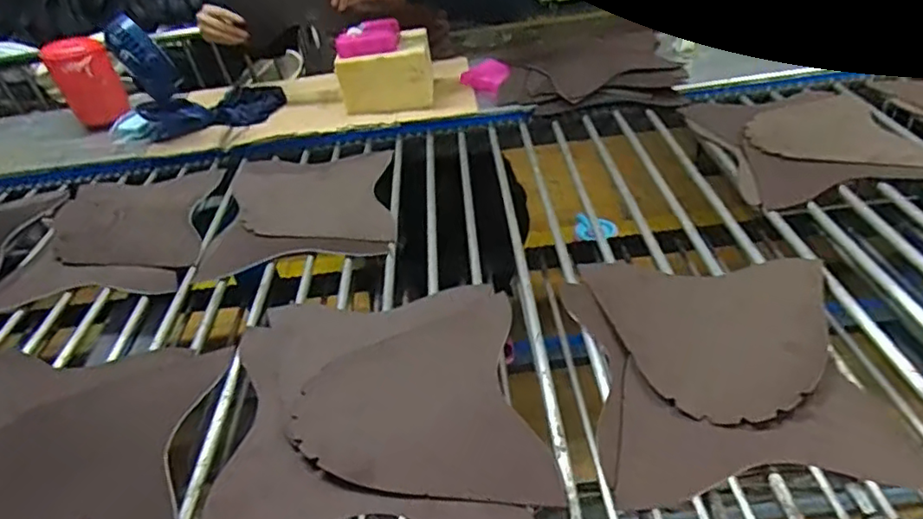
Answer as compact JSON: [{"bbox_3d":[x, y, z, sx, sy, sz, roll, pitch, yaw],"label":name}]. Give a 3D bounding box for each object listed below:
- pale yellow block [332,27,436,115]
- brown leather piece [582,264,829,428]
[{"bbox_3d":[-0.147,-0.362,1.198,0.178,0.110,0.131,-7,38,-1],"label":"pale yellow block"},{"bbox_3d":[0.265,0.073,0.657,0.251,0.010,0.240,-2,34,14],"label":"brown leather piece"}]

